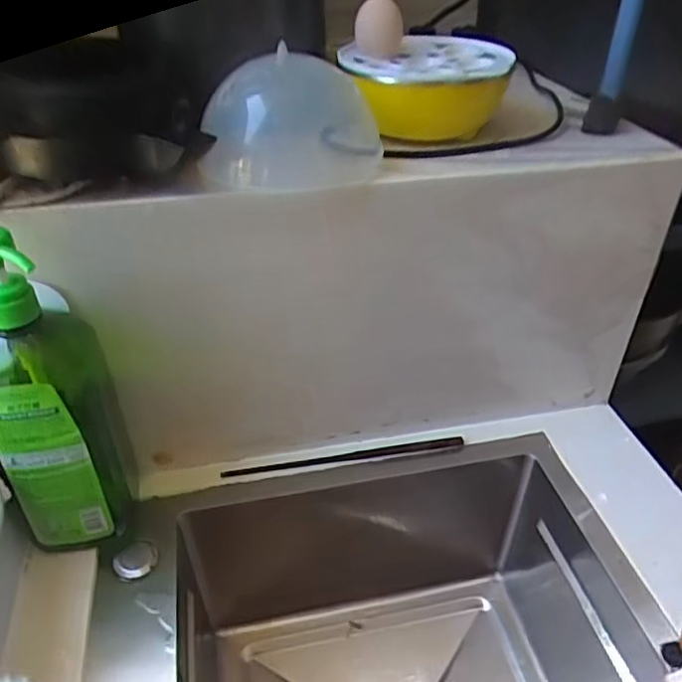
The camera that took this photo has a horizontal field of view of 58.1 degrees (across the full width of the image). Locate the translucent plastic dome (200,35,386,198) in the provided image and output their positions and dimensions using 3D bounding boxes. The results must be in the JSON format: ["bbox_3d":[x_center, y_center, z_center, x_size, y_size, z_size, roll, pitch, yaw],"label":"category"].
[{"bbox_3d":[-0.034,-0.176,0.476,0.133,0.082,0.129,0,37,-2],"label":"translucent plastic dome"}]

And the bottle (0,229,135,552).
[{"bbox_3d":[-0.222,0.049,0.468,0.090,0.272,0.073,-16,41,-21],"label":"bottle"}]

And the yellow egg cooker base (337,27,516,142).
[{"bbox_3d":[0.080,-0.235,0.570,0.144,0.065,0.146,9,38,10],"label":"yellow egg cooker base"}]

